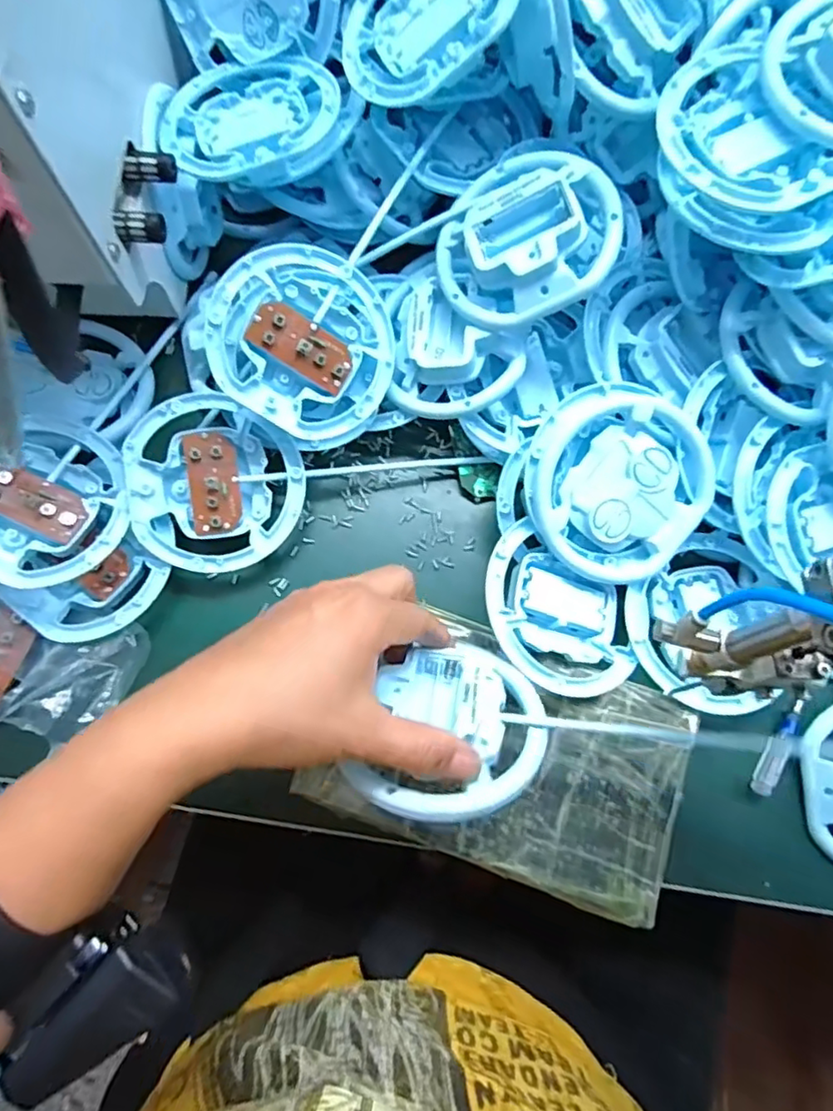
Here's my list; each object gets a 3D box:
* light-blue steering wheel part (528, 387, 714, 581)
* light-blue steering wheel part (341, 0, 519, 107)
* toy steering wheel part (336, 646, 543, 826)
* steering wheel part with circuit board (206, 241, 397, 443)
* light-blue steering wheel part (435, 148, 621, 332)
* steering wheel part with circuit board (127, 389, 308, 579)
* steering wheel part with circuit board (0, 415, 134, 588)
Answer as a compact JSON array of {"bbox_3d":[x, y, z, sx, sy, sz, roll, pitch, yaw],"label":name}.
[{"bbox_3d":[0.113,-0.044,0.348,0.104,0.020,0.104,0,96,-5],"label":"light-blue steering wheel part"},{"bbox_3d":[0.007,-0.301,0.337,0.105,0.012,0.099,-4,82,27],"label":"light-blue steering wheel part"},{"bbox_3d":[0.020,0.080,0.286,0.081,0.022,0.092,14,47,2],"label":"toy steering wheel part"},{"bbox_3d":[-0.065,-0.124,0.356,0.104,0.016,0.099,-3,98,-18],"label":"steering wheel part with circuit board"},{"bbox_3d":[0.059,-0.182,0.343,0.101,0.025,0.101,-2,84,20],"label":"light-blue steering wheel part"},{"bbox_3d":[-0.122,-0.044,0.372,0.103,0.022,0.103,0,87,-10],"label":"steering wheel part with circuit board"},{"bbox_3d":[-0.220,-0.031,0.350,0.100,0.022,0.100,6,69,-15],"label":"steering wheel part with circuit board"}]

